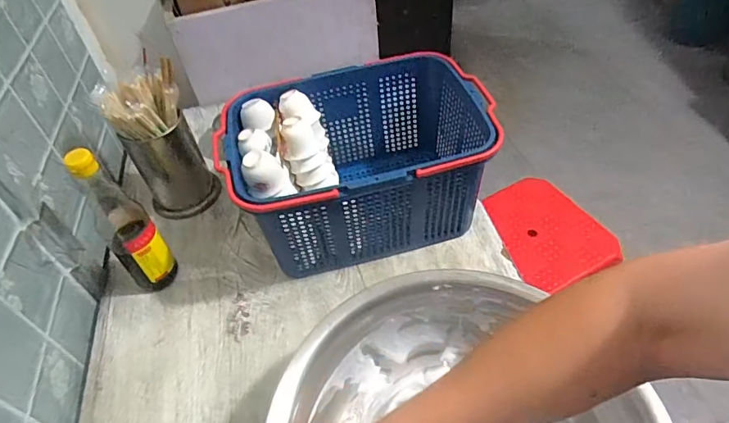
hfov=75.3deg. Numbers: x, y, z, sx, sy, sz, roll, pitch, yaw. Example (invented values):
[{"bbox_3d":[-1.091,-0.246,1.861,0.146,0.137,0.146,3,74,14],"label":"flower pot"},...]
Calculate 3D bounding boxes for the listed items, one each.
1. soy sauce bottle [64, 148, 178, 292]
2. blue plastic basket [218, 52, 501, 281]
[{"bbox_3d":[-0.316,0.019,0.624,0.063,0.239,0.062,-37,55,-24],"label":"soy sauce bottle"},{"bbox_3d":[-0.007,-0.063,0.695,0.347,0.188,0.245,-13,48,-5],"label":"blue plastic basket"}]

